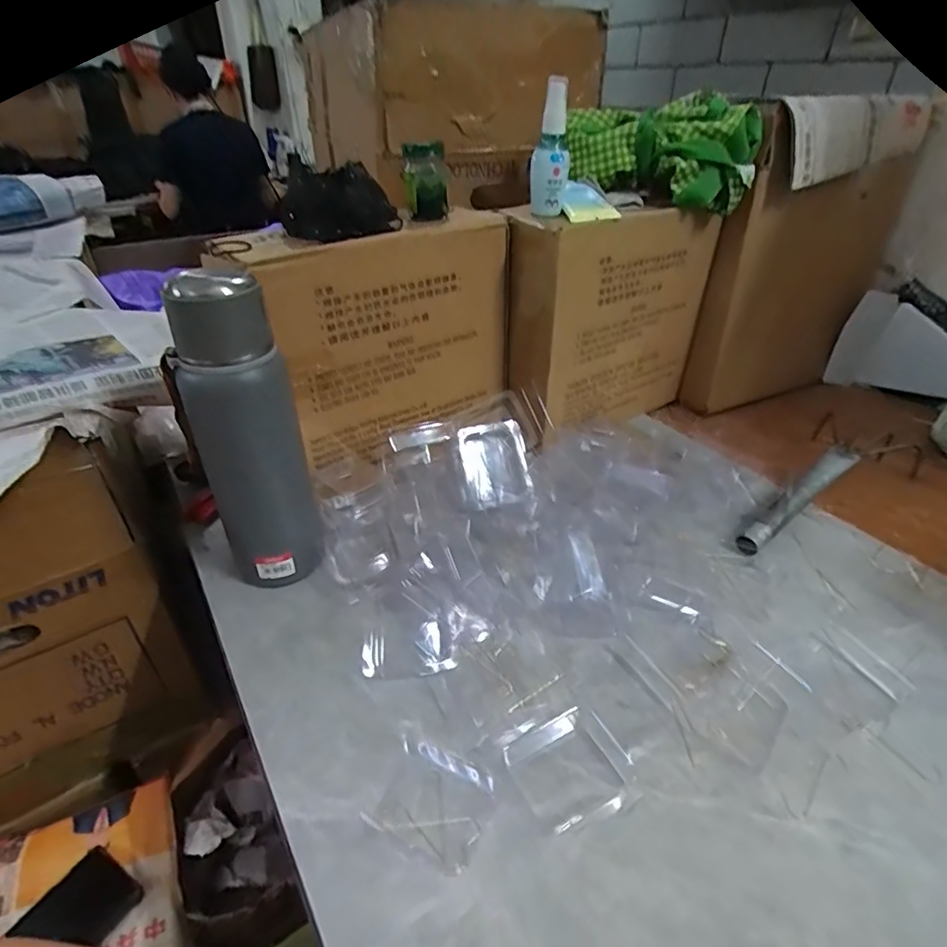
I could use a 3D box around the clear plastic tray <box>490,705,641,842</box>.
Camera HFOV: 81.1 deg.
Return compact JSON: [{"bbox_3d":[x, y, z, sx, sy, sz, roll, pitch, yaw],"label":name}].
[{"bbox_3d":[0.065,0.197,0.376,0.076,0.011,0.074,-18,40,-23],"label":"clear plastic tray"}]

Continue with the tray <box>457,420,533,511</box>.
[{"bbox_3d":[0.025,-0.009,0.613,0.078,0.089,0.040,-12,10,-8],"label":"tray"}]

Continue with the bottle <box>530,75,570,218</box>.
[{"bbox_3d":[0.079,-0.330,0.566,0.038,0.117,0.032,3,35,4],"label":"bottle"}]

